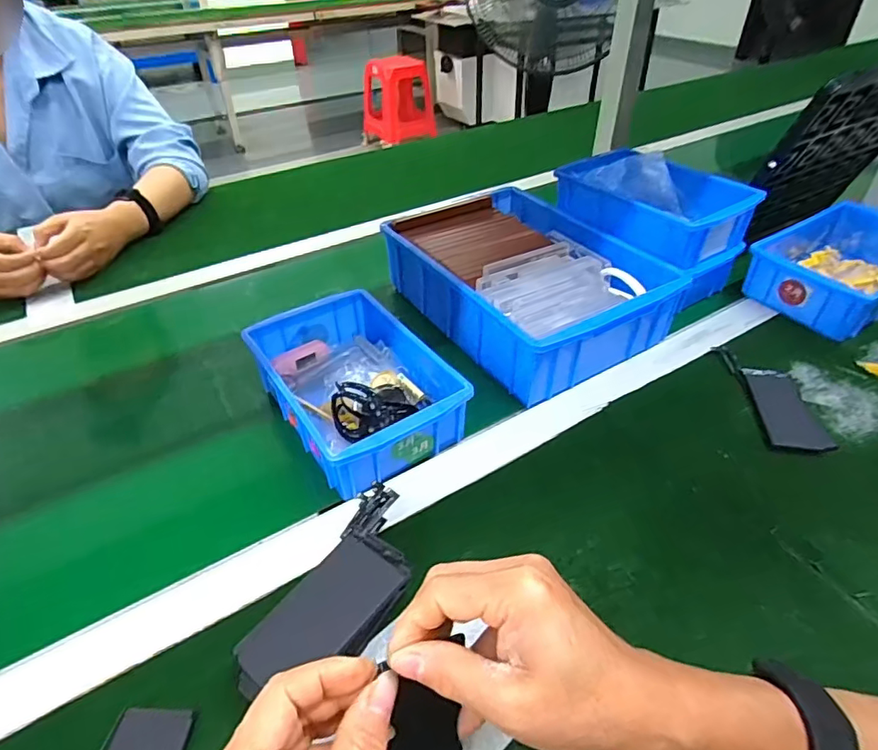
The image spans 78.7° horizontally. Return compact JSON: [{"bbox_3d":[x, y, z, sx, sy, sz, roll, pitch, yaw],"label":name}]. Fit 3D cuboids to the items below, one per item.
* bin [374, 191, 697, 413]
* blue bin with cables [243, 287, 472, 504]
[{"bbox_3d":[0.083,-0.108,0.625,0.214,0.102,0.324,-23,45,-24],"label":"bin"},{"bbox_3d":[-0.079,0.009,0.504,0.136,0.068,0.205,-25,46,-25],"label":"blue bin with cables"}]

